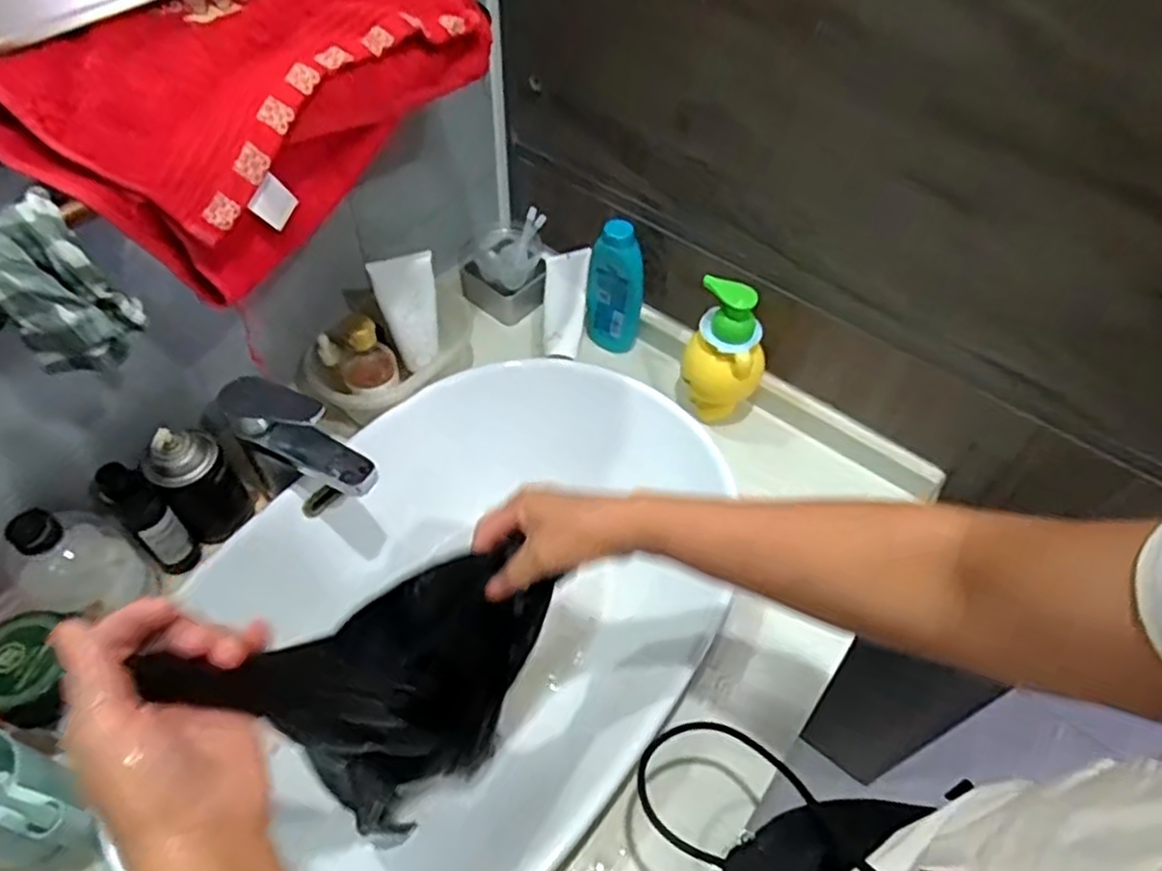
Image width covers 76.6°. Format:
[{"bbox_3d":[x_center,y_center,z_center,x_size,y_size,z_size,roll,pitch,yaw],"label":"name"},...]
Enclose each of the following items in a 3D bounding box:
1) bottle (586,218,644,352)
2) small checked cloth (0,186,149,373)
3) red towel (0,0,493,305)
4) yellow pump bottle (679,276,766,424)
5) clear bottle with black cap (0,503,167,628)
[{"bbox_3d":[0.038,-0.163,0.818,0.060,0.162,0.033,2,53,-1],"label":"bottle"},{"bbox_3d":[-0.302,-0.075,0.408,0.060,0.079,0.082,33,59,20],"label":"small checked cloth"},{"bbox_3d":[-0.211,-0.243,0.507,0.128,0.137,0.324,31,58,19],"label":"red towel"},{"bbox_3d":[0.149,-0.084,0.767,0.080,0.158,0.062,18,55,11],"label":"yellow pump bottle"},{"bbox_3d":[-0.401,0.107,0.592,0.068,0.127,0.077,31,58,19],"label":"clear bottle with black cap"}]

